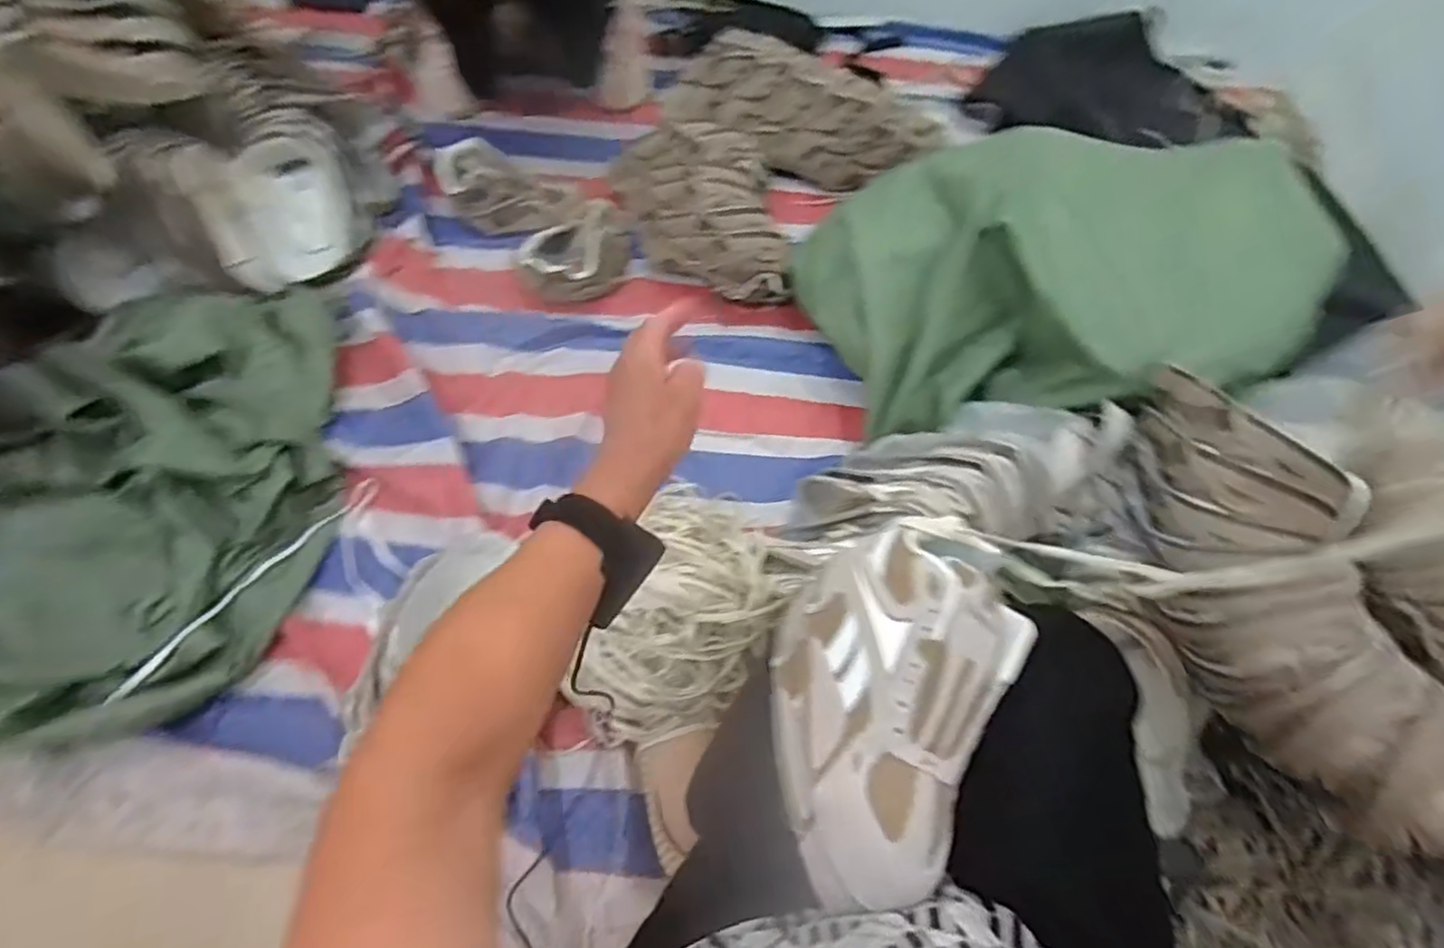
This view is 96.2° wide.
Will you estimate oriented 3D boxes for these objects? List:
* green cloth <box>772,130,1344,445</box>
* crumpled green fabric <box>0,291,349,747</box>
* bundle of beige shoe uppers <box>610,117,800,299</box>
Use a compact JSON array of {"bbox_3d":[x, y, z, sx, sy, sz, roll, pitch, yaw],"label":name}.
[{"bbox_3d":[0.447,-0.268,0.909,0.631,0.255,0.373,0,64,-3],"label":"green cloth"},{"bbox_3d":[-0.758,0.001,0.810,0.461,0.126,0.614,-7,64,-7],"label":"crumpled green fabric"},{"bbox_3d":[-0.026,-0.440,1.080,0.228,0.141,0.352,-18,66,-12],"label":"bundle of beige shoe uppers"}]

